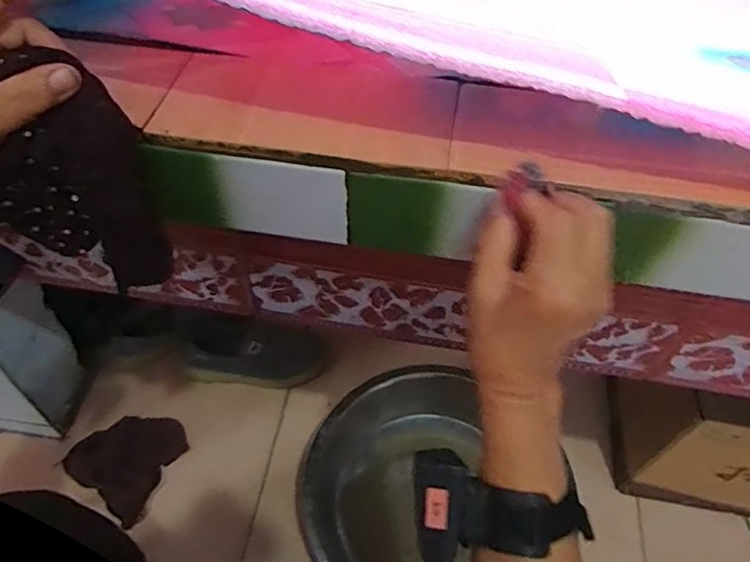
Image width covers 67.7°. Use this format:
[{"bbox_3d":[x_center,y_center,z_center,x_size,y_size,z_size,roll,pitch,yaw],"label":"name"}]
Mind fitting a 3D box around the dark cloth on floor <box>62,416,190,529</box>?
[{"bbox_3d":[-0.401,0.284,0.920,0.164,0.029,0.161,30,57,20],"label":"dark cloth on floor"}]

